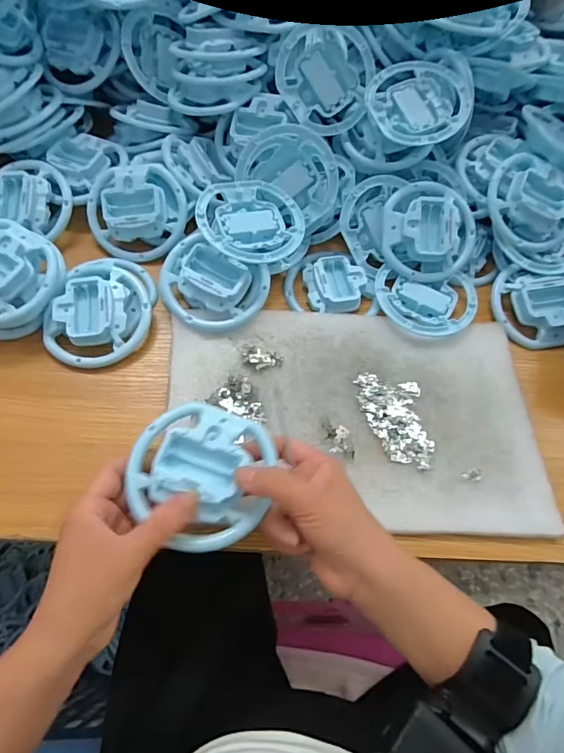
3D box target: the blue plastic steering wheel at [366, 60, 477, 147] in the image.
[{"bbox_3d":[0.145,-0.285,0.467,0.102,0.020,0.102,-2,72,6],"label":"blue plastic steering wheel"}]

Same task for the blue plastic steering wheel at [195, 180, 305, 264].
[{"bbox_3d":[-0.030,-0.155,0.445,0.102,0.025,0.095,2,63,-3],"label":"blue plastic steering wheel"}]

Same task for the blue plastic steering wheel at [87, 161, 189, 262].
[{"bbox_3d":[-0.154,-0.176,0.477,0.102,0.036,0.102,0,92,-11],"label":"blue plastic steering wheel"}]

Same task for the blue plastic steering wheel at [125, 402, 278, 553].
[{"bbox_3d":[-0.058,0.067,0.311,0.098,0.020,0.097,2,63,-3],"label":"blue plastic steering wheel"}]

